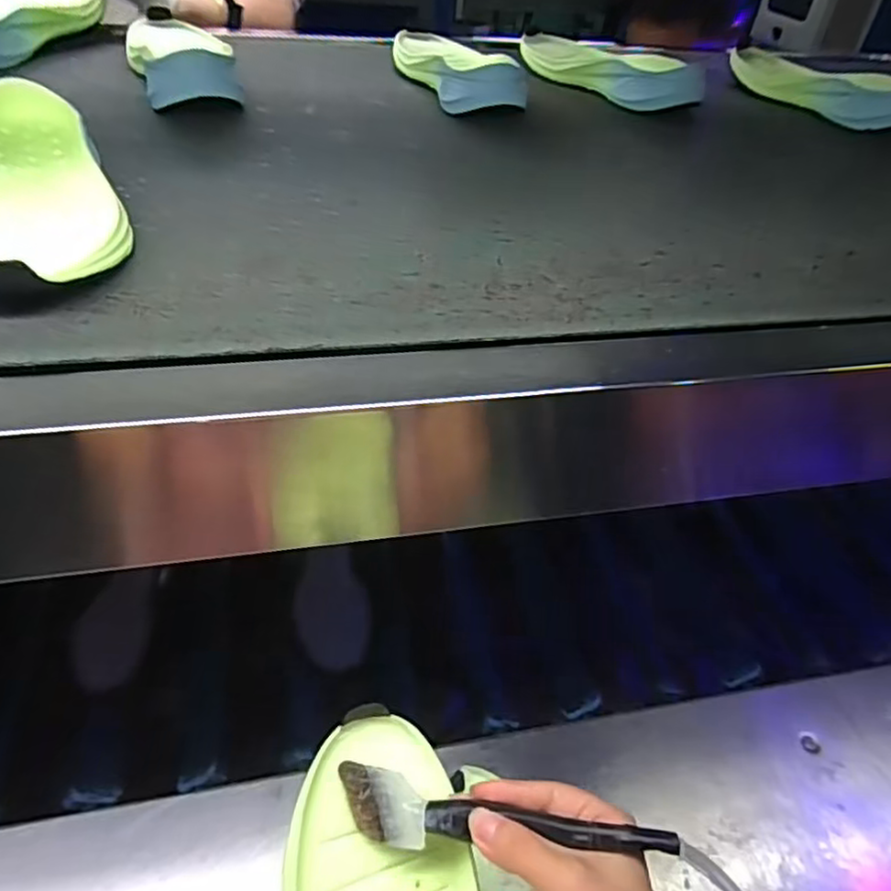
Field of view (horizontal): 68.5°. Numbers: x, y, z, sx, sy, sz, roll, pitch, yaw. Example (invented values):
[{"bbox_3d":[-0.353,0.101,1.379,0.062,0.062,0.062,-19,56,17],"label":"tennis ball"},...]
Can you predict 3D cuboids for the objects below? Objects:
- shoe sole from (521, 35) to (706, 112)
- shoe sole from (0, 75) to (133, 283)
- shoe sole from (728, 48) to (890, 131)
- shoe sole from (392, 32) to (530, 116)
[{"bbox_3d":[0.183,-0.447,0.765,0.088,0.047,0.276,-20,51,-22],"label":"shoe sole"},{"bbox_3d":[-0.252,-0.161,0.405,0.092,0.036,0.261,-13,49,-17],"label":"shoe sole"},{"bbox_3d":[0.439,-0.437,0.780,0.084,0.049,0.268,-9,48,-14],"label":"shoe sole"},{"bbox_3d":[0.007,-0.421,0.713,0.093,0.039,0.247,-8,47,-12],"label":"shoe sole"}]

